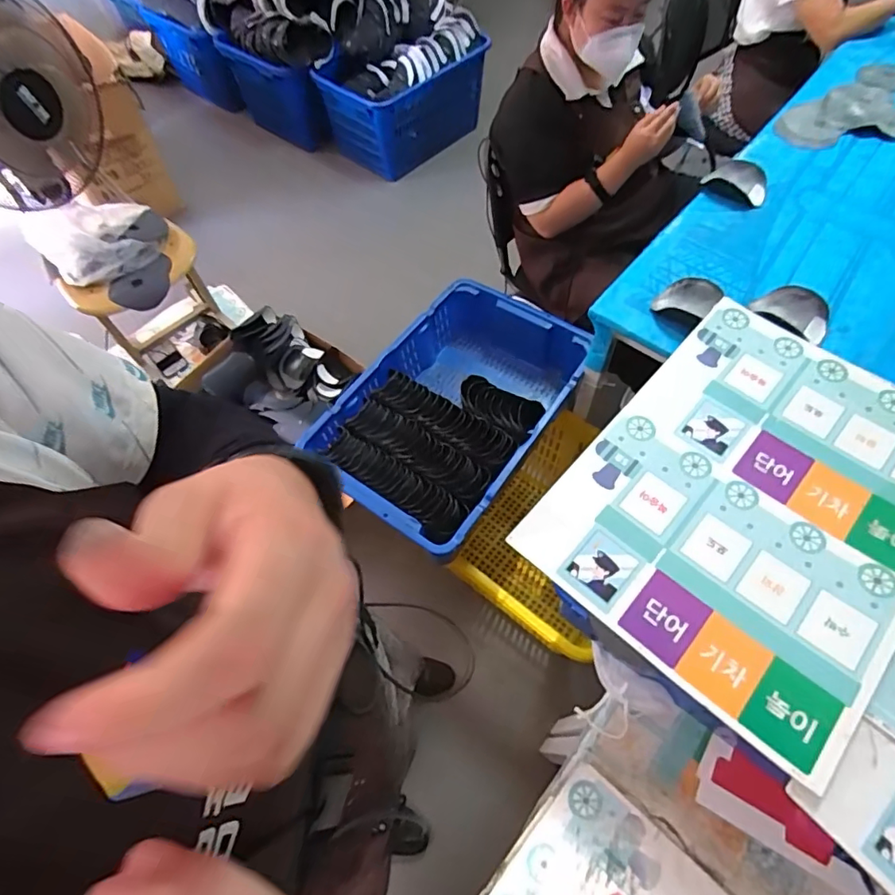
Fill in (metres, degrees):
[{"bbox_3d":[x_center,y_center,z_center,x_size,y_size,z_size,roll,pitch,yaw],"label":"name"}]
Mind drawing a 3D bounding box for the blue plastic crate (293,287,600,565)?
[{"bbox_3d":[0.022,-0.084,1.272,0.418,0.171,0.641,31,66,20],"label":"blue plastic crate"}]

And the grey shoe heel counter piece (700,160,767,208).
[{"bbox_3d":[0.667,-0.610,1.204,0.141,0.037,0.111,34,67,21],"label":"grey shoe heel counter piece"}]

